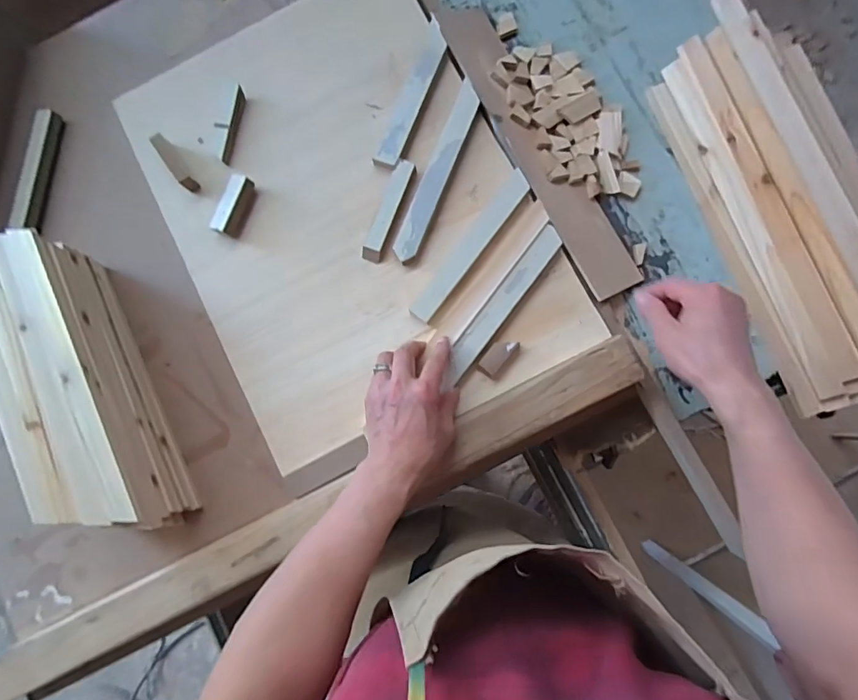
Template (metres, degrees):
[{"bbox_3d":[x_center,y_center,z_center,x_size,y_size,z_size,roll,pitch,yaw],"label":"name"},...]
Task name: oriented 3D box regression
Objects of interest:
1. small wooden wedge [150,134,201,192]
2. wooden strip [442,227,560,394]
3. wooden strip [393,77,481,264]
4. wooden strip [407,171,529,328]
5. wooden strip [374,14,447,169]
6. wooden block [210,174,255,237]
[{"bbox_3d":[-0.328,-0.240,0.633,0.018,0.024,0.081,-37,82,0],"label":"small wooden wedge"},{"bbox_3d":[0.084,-0.052,0.581,0.031,0.011,0.217,36,87,8],"label":"wooden strip"},{"bbox_3d":[0.010,-0.220,0.609,0.034,0.010,0.235,22,86,7],"label":"wooden strip"},{"bbox_3d":[0.051,-0.126,0.600,0.031,0.007,0.214,36,87,8],"label":"wooden strip"},{"bbox_3d":[-0.019,-0.321,0.619,0.032,0.015,0.200,22,86,7],"label":"wooden strip"},{"bbox_3d":[-0.246,-0.183,0.619,0.027,0.027,0.076,22,86,7],"label":"wooden block"}]

